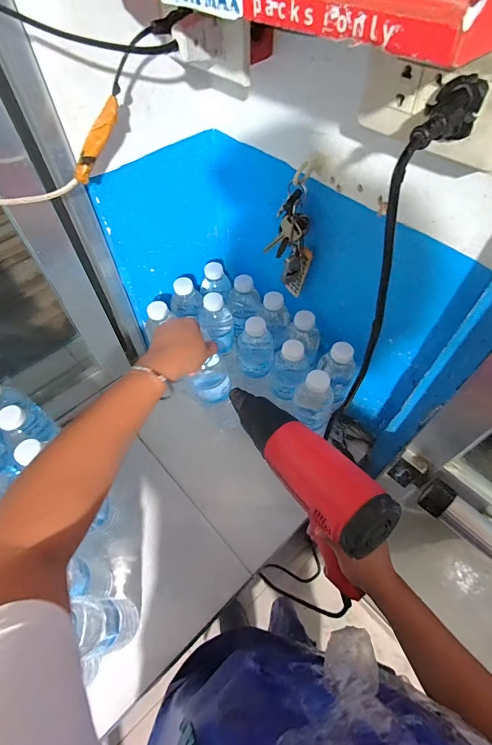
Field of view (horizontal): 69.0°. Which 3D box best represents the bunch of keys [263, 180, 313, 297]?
[{"bbox_3d":[0.057,-0.156,0.481,0.053,0.191,0.033,-14,57,-8],"label":"bunch of keys"}]

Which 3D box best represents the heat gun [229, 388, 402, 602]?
[{"bbox_3d":[0.069,0.136,0.465,0.071,0.165,0.278,-28,42,-17],"label":"heat gun"}]

